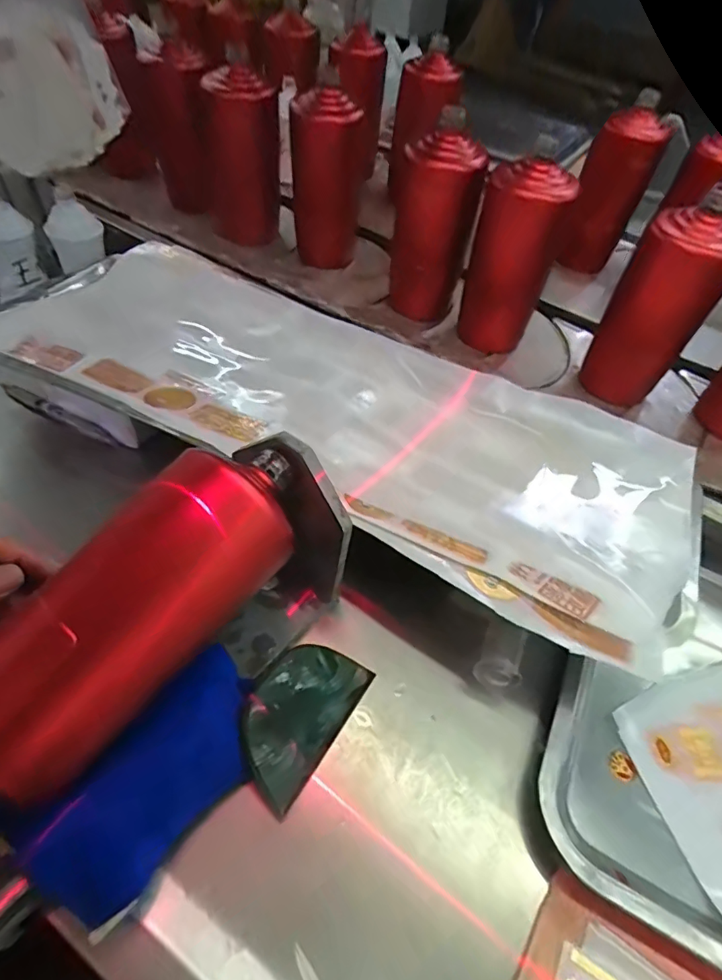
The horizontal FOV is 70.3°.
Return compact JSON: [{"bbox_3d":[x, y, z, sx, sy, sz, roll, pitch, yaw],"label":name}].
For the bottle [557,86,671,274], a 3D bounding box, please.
[{"bbox_3d":[0.316,-0.381,0.652,0.082,0.176,0.089,24,54,14],"label":"bottle"}]

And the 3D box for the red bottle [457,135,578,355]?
[{"bbox_3d":[0.153,-0.240,0.527,0.062,0.182,0.069,-30,60,-25],"label":"red bottle"}]

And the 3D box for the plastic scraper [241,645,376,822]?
[{"bbox_3d":[-0.037,0.136,0.317,0.059,0.006,0.095,46,51,-6],"label":"plastic scraper"}]

